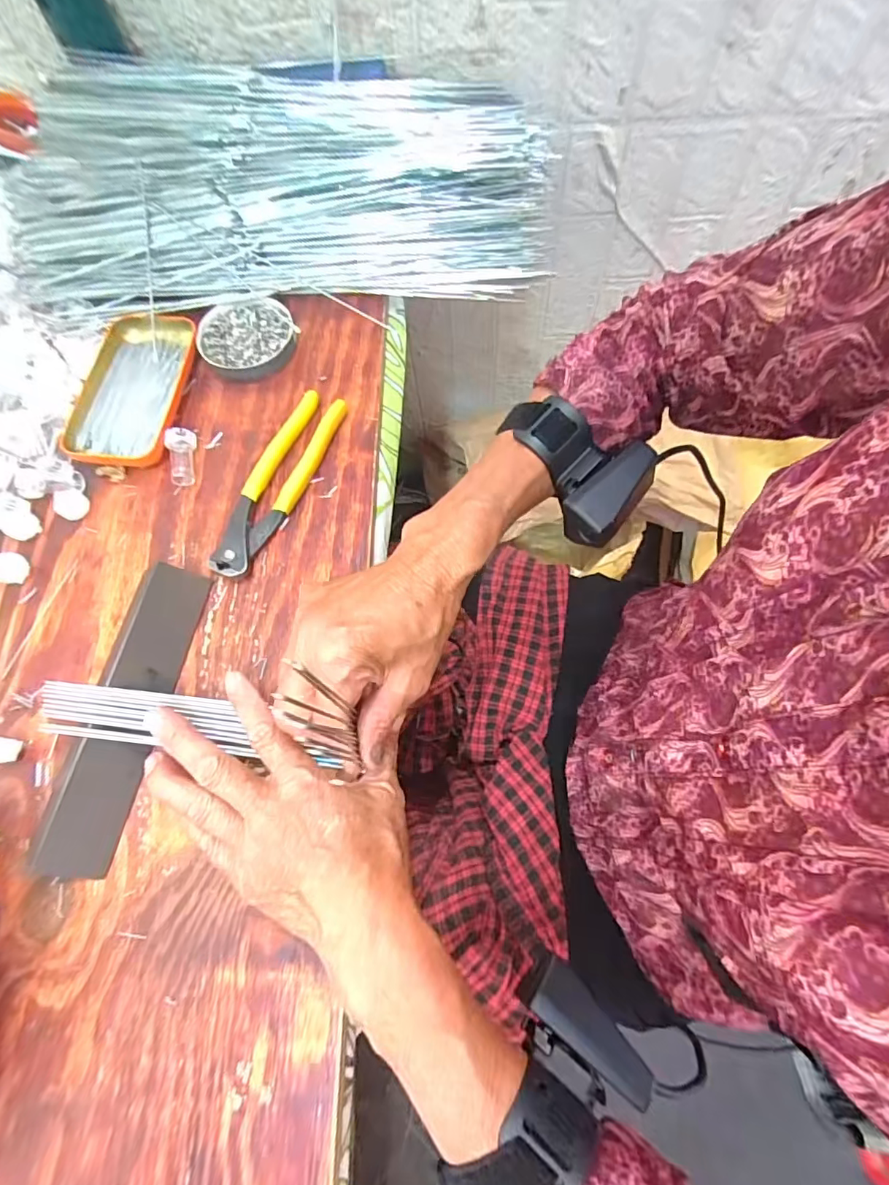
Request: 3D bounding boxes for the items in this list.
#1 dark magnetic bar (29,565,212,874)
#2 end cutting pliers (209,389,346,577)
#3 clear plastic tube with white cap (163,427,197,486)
[{"bbox_3d":[-0.204,0.075,0.332,0.040,0.027,0.194,12,71,4],"label":"dark magnetic bar"},{"bbox_3d":[-0.127,-0.086,0.394,0.040,0.016,0.163,23,72,7],"label":"end cutting pliers"},{"bbox_3d":[-0.207,-0.105,0.400,0.023,0.021,0.040,-5,71,-2],"label":"clear plastic tube with white cap"}]

